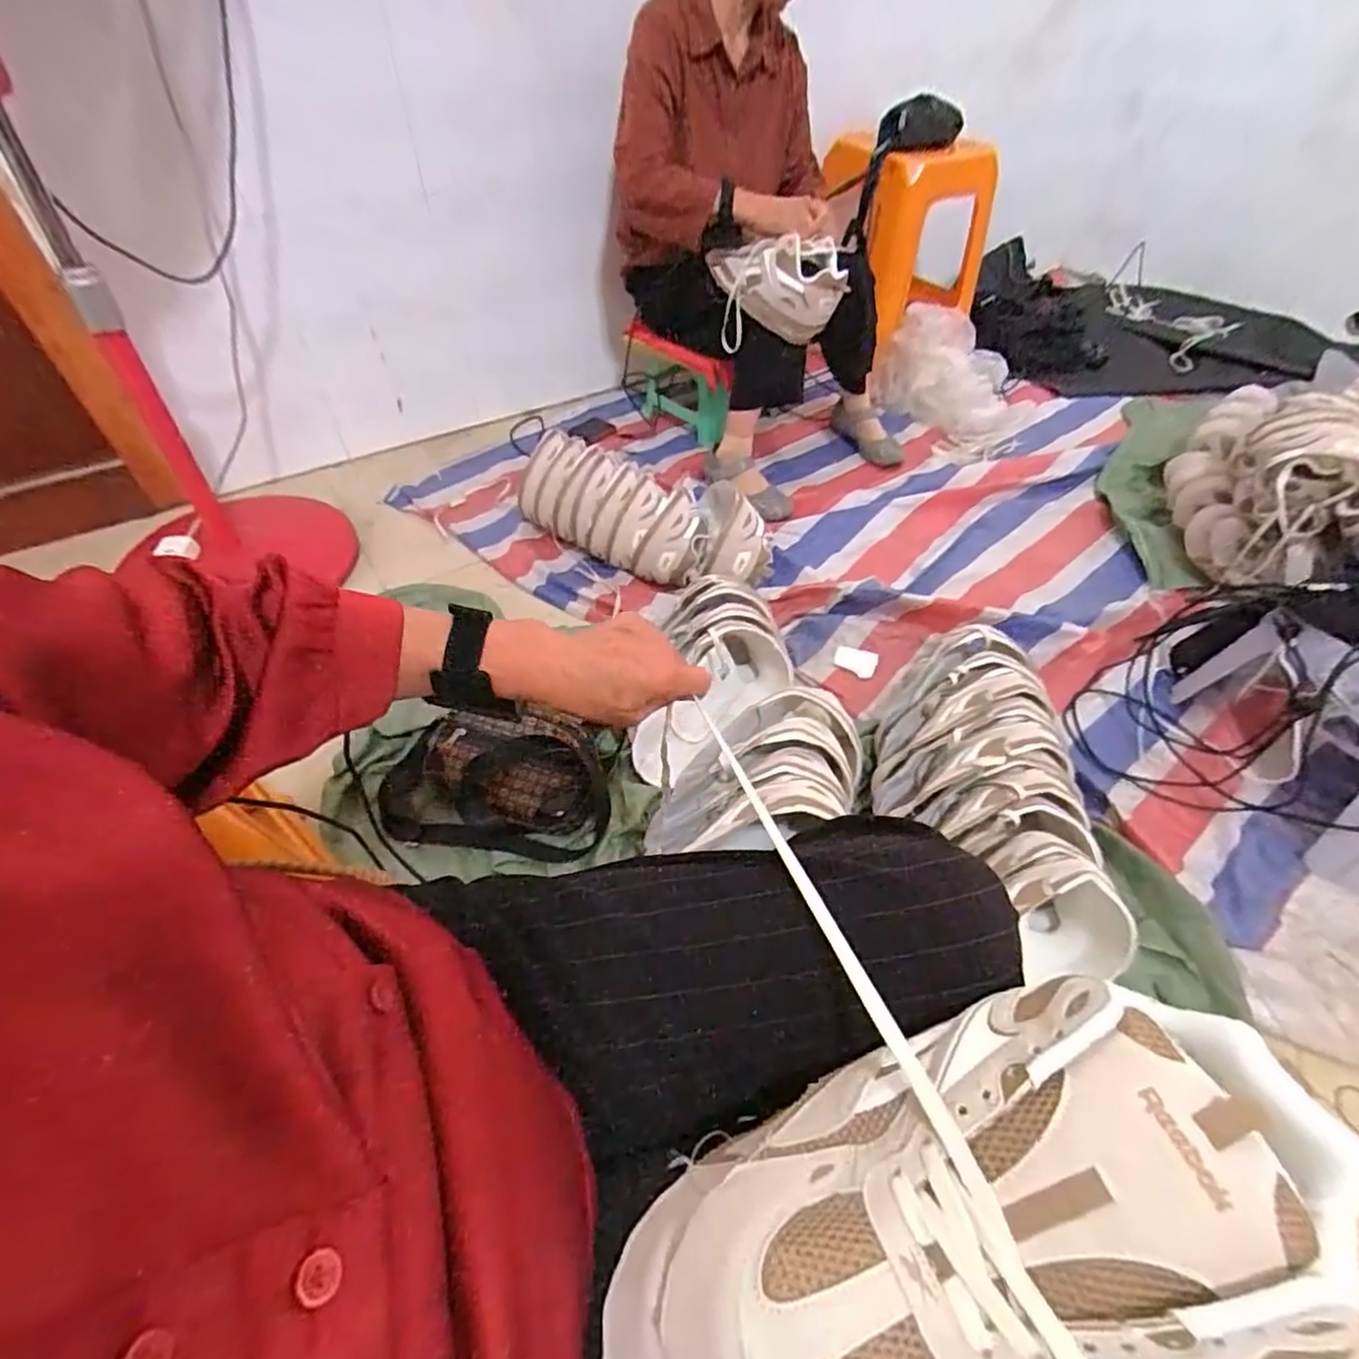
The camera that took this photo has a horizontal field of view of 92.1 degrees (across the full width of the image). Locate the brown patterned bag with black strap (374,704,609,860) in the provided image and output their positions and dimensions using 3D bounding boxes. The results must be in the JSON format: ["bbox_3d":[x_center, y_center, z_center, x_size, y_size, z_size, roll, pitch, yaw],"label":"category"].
[{"bbox_3d":[-0.246,0.134,0.869,0.313,0.098,0.178,5,50,4],"label":"brown patterned bag with black strap"}]

